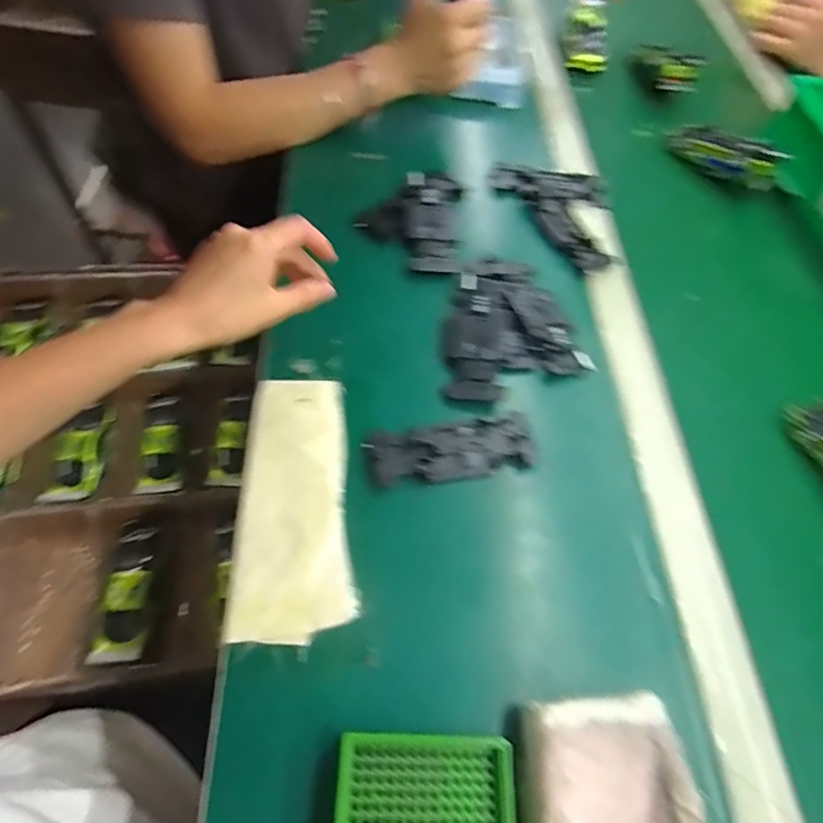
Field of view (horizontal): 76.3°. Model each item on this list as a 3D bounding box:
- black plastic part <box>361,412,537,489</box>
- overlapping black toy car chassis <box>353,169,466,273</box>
[{"bbox_3d":[0.031,0.028,0.394,0.124,0.019,0.045,-10,59,-9],"label":"black plastic part"},{"bbox_3d":[0.000,-0.190,0.514,0.098,0.017,0.135,6,58,1],"label":"overlapping black toy car chassis"}]

